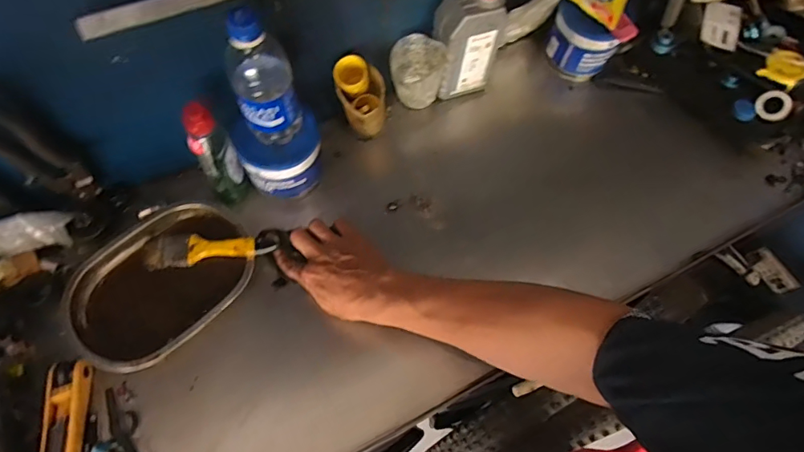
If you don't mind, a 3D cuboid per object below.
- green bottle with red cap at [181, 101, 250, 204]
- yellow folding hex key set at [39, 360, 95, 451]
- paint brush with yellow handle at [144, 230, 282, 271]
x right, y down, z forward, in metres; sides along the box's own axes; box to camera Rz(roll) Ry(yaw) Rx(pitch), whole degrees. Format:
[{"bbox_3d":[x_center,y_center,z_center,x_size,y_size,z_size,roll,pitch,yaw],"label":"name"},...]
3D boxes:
[{"bbox_3d":[-0.225,-0.083,0.578,0.046,0.174,0.045,0,66,-1],"label":"green bottle with red cap"},{"bbox_3d":[-0.361,0.213,0.509,0.039,0.027,0.125,-4,67,-3],"label":"yellow folding hex key set"},{"bbox_3d":[-0.232,0.026,0.583,0.160,0.022,0.038,-5,67,-3],"label":"paint brush with yellow handle"}]

